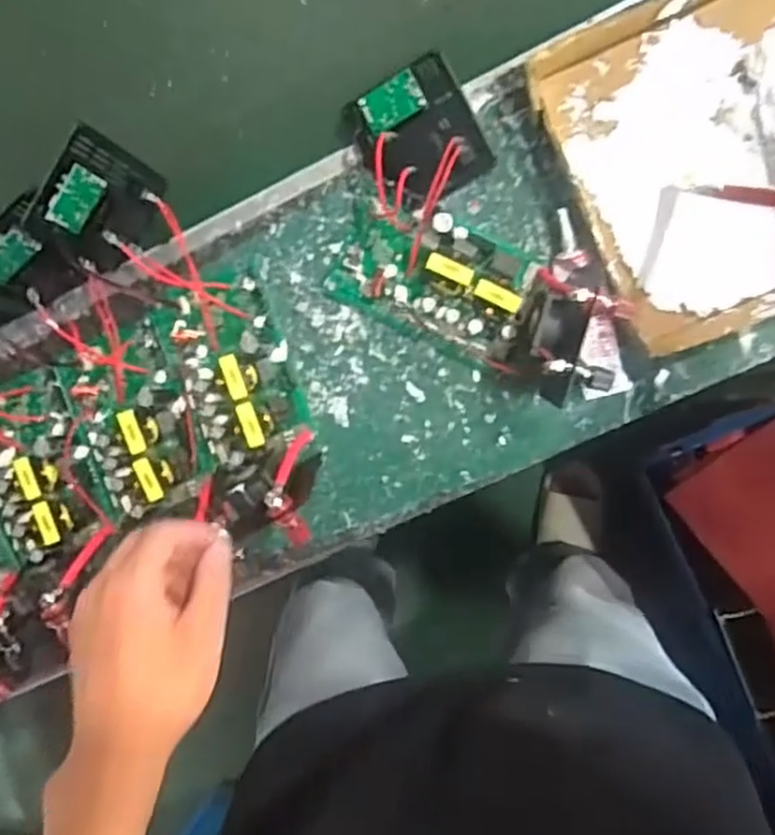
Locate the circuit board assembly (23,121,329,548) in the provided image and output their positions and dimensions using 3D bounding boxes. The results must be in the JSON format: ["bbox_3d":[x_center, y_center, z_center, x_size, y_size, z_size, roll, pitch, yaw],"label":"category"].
[{"bbox_3d":[-0.146,-0.055,0.544,0.106,0.088,0.326,-30,87,8],"label":"circuit board assembly"}]

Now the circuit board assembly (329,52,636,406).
[{"bbox_3d":[0.040,-0.120,0.529,0.163,0.073,0.275,-34,86,7],"label":"circuit board assembly"}]

